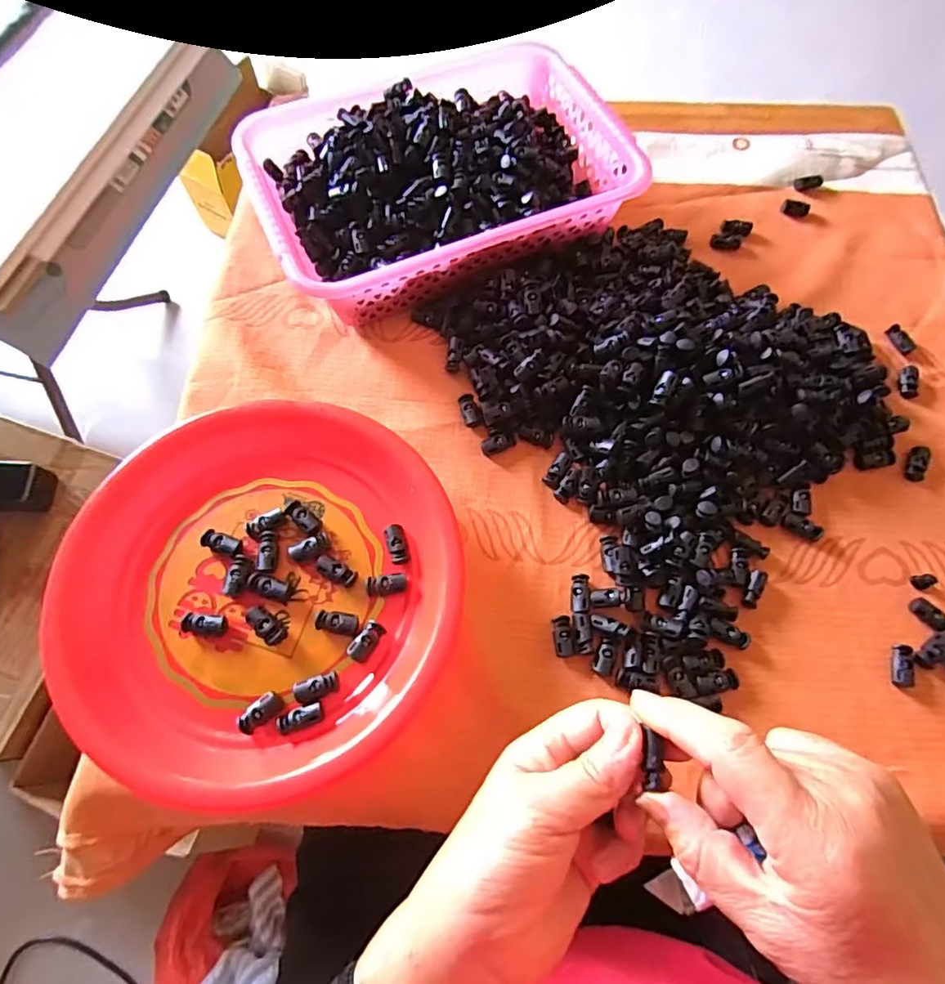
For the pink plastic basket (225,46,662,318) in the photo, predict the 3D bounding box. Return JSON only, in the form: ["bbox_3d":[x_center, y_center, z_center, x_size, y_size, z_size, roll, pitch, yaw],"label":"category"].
[{"bbox_3d":[-0.034,-0.279,0.489,0.299,0.066,0.209,-22,71,-10],"label":"pink plastic basket"}]

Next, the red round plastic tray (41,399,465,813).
[{"bbox_3d":[-0.140,0.060,0.374,0.256,0.038,0.243,0,69,-1],"label":"red round plastic tray"}]

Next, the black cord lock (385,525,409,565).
[{"bbox_3d":[-0.053,0.036,0.387,0.013,0.010,0.027,-15,70,-7],"label":"black cord lock"}]

